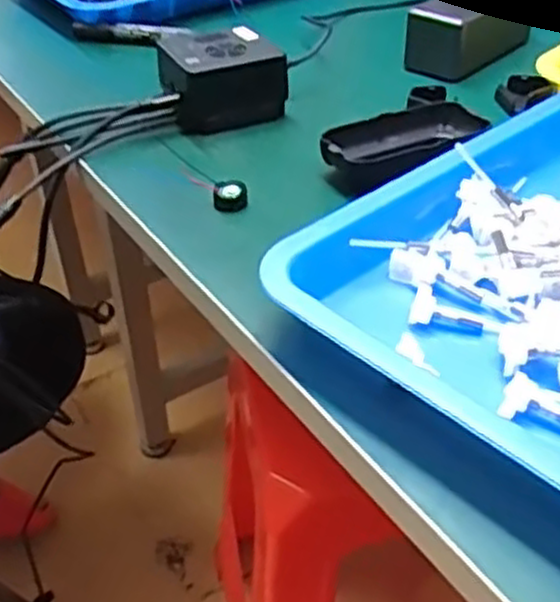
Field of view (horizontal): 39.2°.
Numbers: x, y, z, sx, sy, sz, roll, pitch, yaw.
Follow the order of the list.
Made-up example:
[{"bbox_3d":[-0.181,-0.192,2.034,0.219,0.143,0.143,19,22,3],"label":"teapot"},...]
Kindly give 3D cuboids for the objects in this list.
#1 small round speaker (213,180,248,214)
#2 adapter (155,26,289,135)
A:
[{"bbox_3d":[-0.031,-0.064,0.491,0.021,0.017,0.017,-10,40,-3],"label":"small round speaker"},{"bbox_3d":[-0.044,-0.167,0.586,0.083,0.051,0.068,-15,40,-16],"label":"adapter"}]

